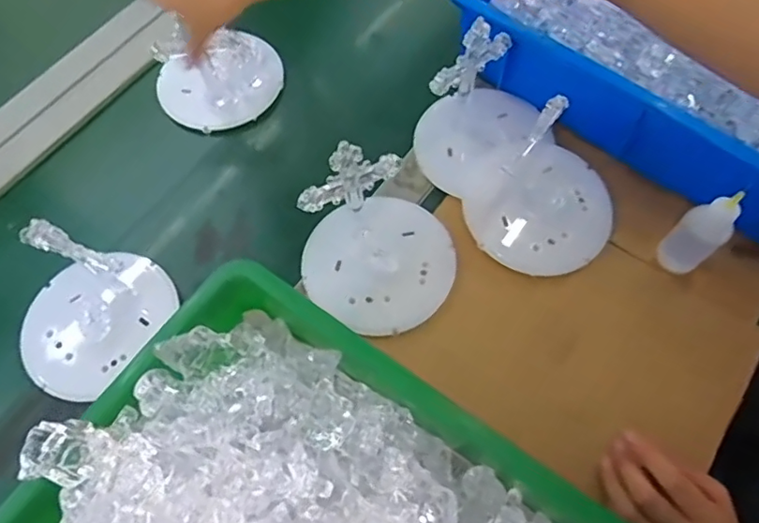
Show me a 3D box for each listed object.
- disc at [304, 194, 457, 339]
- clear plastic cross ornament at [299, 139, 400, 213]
[{"bbox_3d":[0.000,0.000,0.488,0.123,0.011,0.121,-1,65,2],"label":"disc"},{"bbox_3d":[-0.023,-0.064,0.426,0.082,0.077,0.009,-22,66,-8],"label":"clear plastic cross ornament"}]

